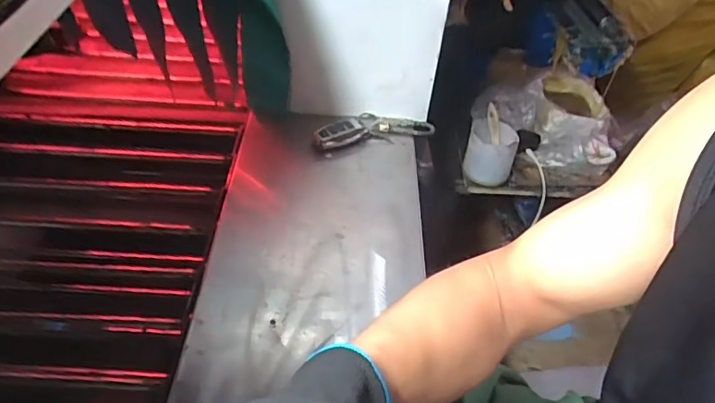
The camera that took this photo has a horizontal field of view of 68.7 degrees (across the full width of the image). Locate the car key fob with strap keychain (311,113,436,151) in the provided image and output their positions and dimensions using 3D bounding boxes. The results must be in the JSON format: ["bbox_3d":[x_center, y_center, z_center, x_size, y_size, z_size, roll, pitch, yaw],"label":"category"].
[{"bbox_3d":[0.020,-0.102,0.727,0.172,0.026,0.048,-9,47,-15],"label":"car key fob with strap keychain"}]

